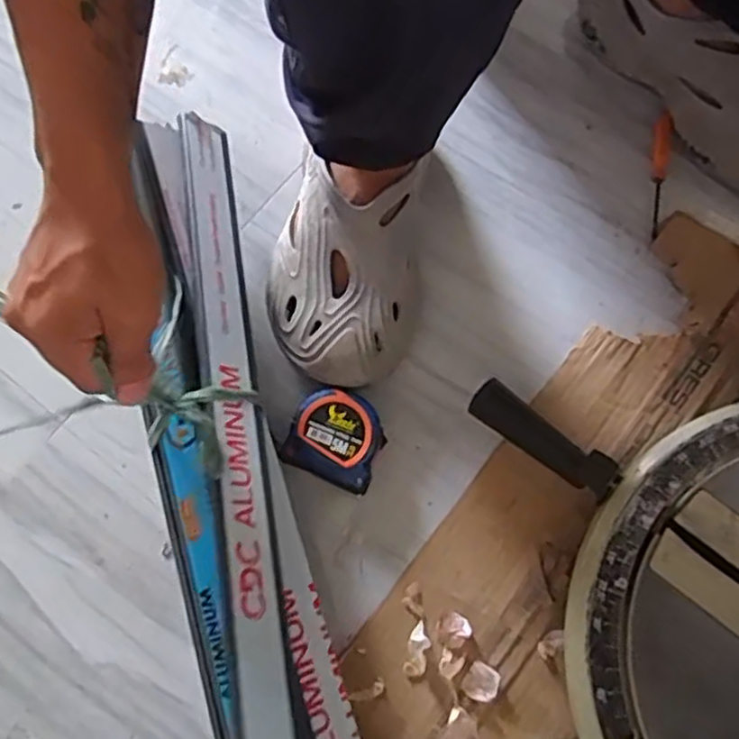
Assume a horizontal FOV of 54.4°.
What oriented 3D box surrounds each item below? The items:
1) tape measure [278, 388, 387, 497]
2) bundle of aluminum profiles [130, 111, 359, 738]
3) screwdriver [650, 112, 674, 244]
[{"bbox_3d":[-0.025,0.051,0.534,0.075,0.040,0.065,25,76,8],"label":"tape measure"},{"bbox_3d":[-0.079,0.097,0.446,0.083,0.098,0.605,-14,70,-3],"label":"bundle of aluminum profiles"},{"bbox_3d":[0.244,-0.165,0.604,0.015,0.012,0.112,7,74,3],"label":"screwdriver"}]

